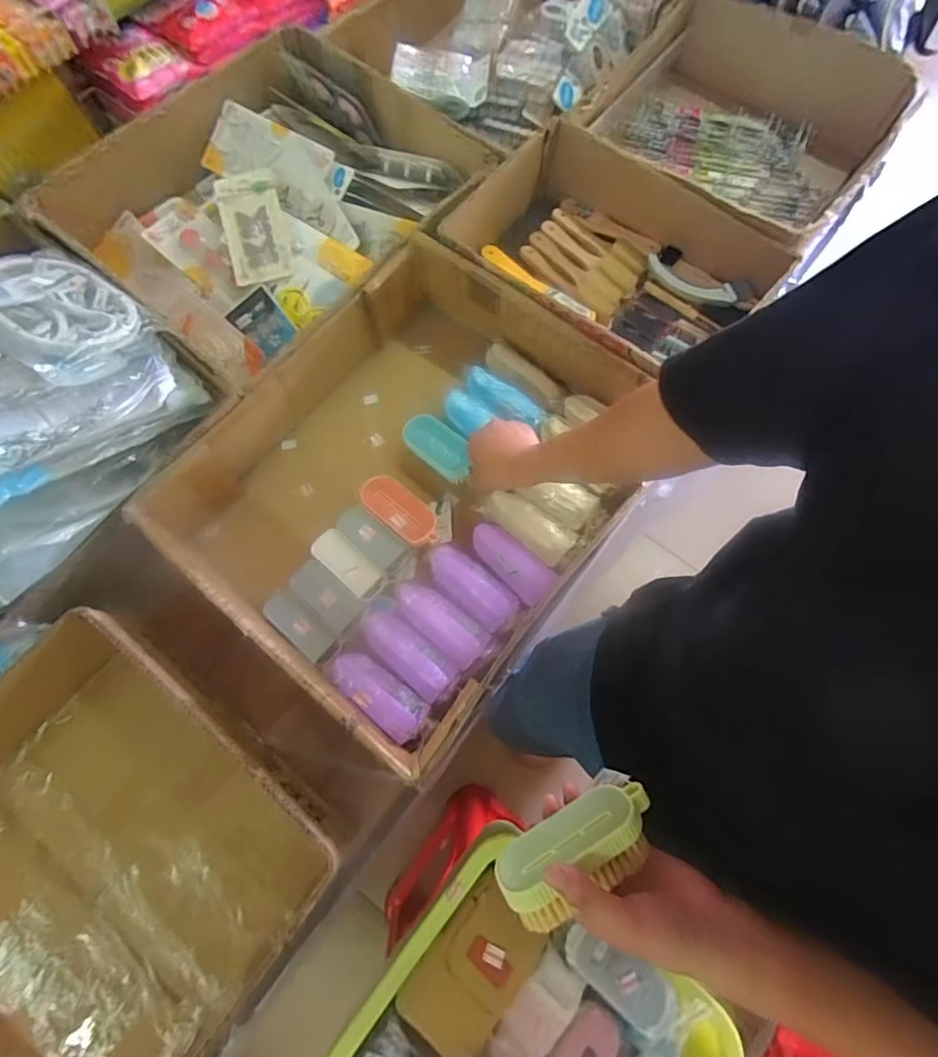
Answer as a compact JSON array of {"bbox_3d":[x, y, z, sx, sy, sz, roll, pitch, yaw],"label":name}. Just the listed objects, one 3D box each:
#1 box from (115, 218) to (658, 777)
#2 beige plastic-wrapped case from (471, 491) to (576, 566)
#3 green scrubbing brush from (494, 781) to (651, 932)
[{"bbox_3d":[-0.070,-0.067,0.738,0.492,0.162,0.570,40,76,11],"label":"box"},{"bbox_3d":[0.077,-0.006,0.713,0.134,0.036,0.052,30,75,9],"label":"beige plastic-wrapped case"},{"bbox_3d":[0.091,0.262,0.421,0.135,0.057,0.043,-27,116,-13],"label":"green scrubbing brush"}]

